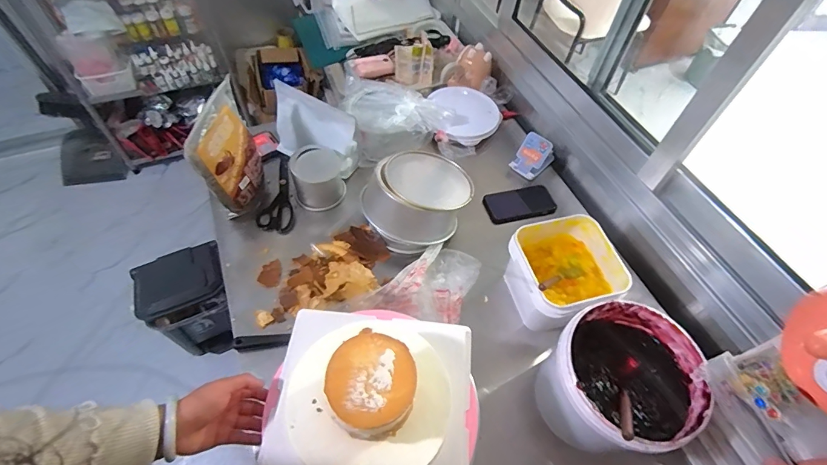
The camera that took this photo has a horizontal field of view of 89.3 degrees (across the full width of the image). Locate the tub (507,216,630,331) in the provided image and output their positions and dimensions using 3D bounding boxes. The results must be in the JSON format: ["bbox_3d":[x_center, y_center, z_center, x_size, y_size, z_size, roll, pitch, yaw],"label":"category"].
[{"bbox_3d":[0.270,0.080,0.775,0.169,0.122,0.169,-14,58,-13],"label":"tub"}]

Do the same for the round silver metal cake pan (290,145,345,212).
[{"bbox_3d":[-0.207,-0.116,0.908,0.107,0.099,0.101,2,56,-2],"label":"round silver metal cake pan"}]

